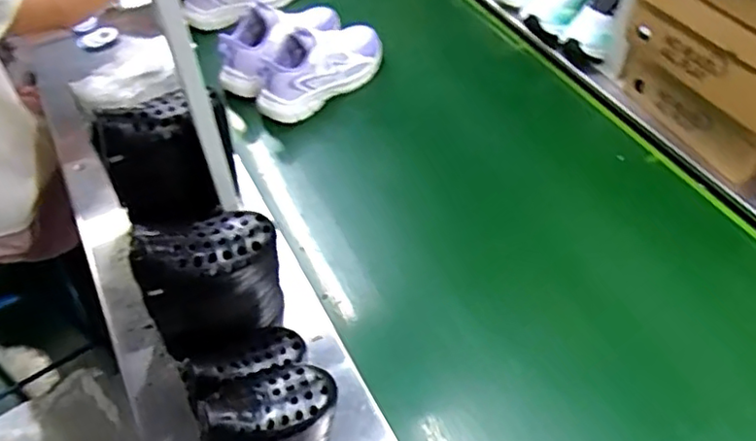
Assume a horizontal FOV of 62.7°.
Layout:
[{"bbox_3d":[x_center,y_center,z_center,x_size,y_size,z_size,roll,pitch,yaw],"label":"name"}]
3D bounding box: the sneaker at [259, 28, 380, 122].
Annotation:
[{"bbox_3d":[-0.093,-0.262,1.042,0.250,0.118,0.092,-33,58,-24],"label":"sneaker"}]

